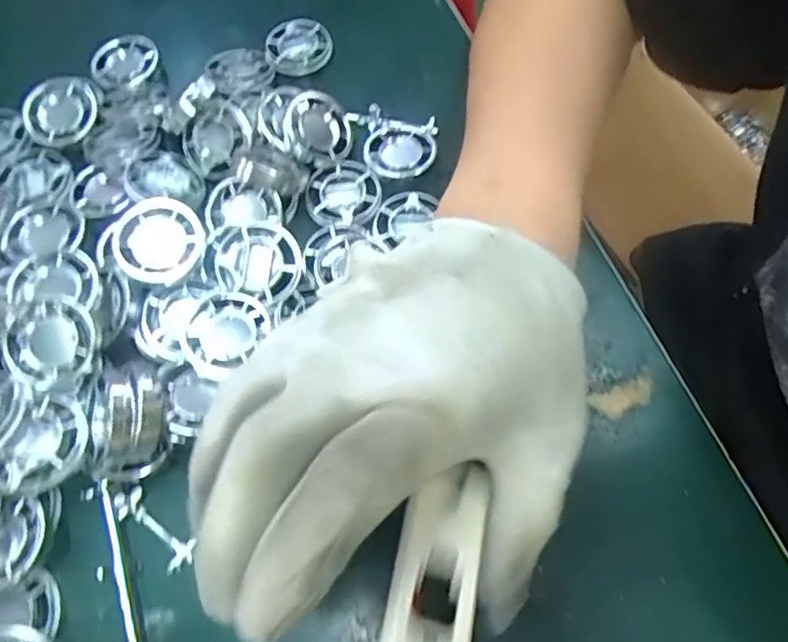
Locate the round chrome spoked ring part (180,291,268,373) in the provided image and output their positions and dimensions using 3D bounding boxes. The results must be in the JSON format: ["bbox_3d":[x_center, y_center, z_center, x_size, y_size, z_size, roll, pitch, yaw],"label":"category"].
[{"bbox_3d":[-0.076,0.003,0.264,0.035,0.008,0.039,20,68,10],"label":"round chrome spoked ring part"}]

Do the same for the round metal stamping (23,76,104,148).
[{"bbox_3d":[-0.182,-0.118,0.332,0.046,0.010,0.035,-42,73,-17],"label":"round metal stamping"}]

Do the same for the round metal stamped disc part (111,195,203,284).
[{"bbox_3d":[-0.106,-0.037,0.271,0.039,0.005,0.036,4,74,-13],"label":"round metal stamped disc part"}]

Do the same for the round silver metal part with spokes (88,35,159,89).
[{"bbox_3d":[-0.161,-0.153,0.356,0.038,0.008,0.038,0,66,-1],"label":"round silver metal part with spokes"}]

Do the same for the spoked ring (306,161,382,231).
[{"bbox_3d":[-0.026,-0.066,0.313,0.040,0.006,0.039,-1,66,1],"label":"spoked ring"}]

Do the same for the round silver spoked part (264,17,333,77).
[{"bbox_3d":[-0.058,-0.167,0.364,0.041,0.008,0.038,-1,66,1],"label":"round silver spoked part"}]

